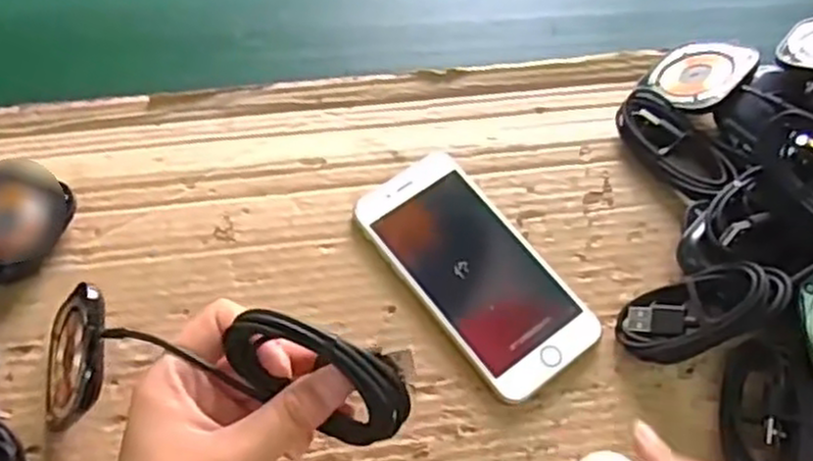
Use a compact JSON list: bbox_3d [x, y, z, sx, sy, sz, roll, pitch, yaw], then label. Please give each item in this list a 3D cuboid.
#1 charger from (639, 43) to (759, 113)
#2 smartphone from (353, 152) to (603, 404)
[{"bbox_3d":[0.173,-0.093,0.461,0.058,0.009,0.061,23,61,42],"label":"charger"},{"bbox_3d":[0.035,0.021,0.402,0.065,0.012,0.134,-33,67,-19],"label":"smartphone"}]

